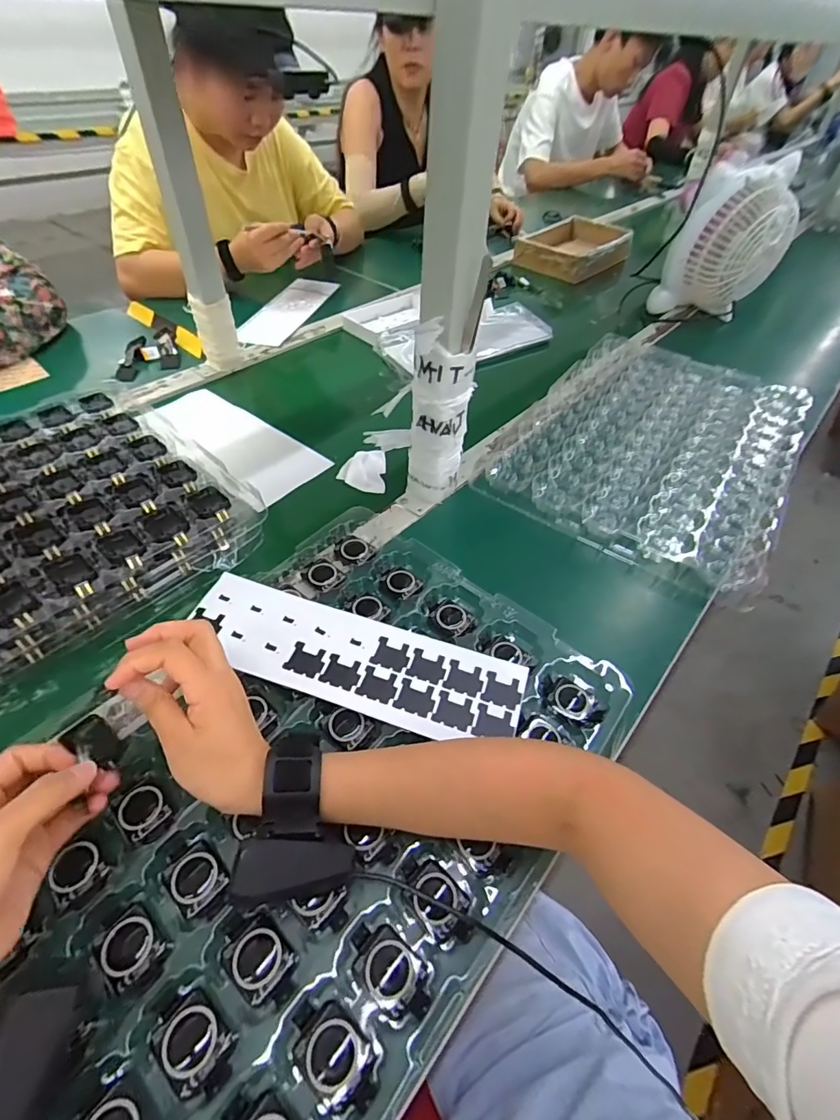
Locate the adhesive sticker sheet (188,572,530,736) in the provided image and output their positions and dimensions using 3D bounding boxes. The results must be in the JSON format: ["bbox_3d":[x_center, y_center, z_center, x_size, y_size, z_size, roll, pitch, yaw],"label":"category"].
[{"bbox_3d":[-0.058,0.082,0.424,0.292,0.004,0.082,16,49,8],"label":"adhesive sticker sheet"}]

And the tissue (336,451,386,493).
[{"bbox_3d":[-0.075,-0.118,0.633,0.059,0.014,0.082,2,49,-4],"label":"tissue"}]

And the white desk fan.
[{"bbox_3d":[0.560,-0.572,0.895,0.185,0.233,0.147,20,50,12],"label":"white desk fan"}]

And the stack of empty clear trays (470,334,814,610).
[{"bbox_3d":[0.336,-0.175,0.683,0.330,0.032,0.476,29,53,19],"label":"stack of empty clear trays"}]

